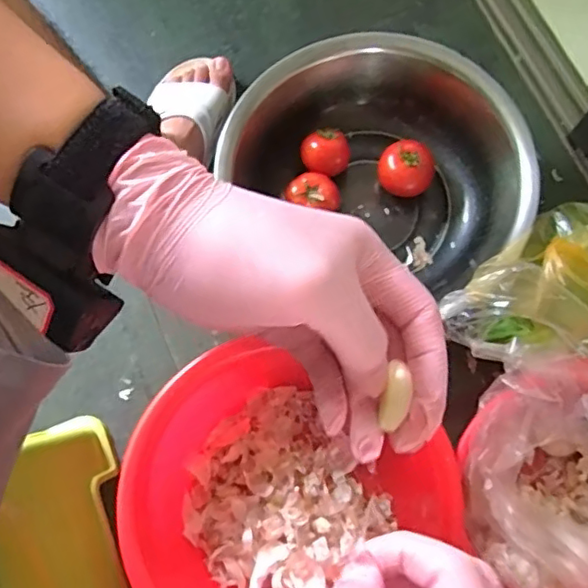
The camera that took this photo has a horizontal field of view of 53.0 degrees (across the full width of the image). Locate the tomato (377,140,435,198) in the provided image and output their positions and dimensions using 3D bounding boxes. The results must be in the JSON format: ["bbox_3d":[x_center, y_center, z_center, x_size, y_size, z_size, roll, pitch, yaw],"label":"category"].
[{"bbox_3d":[0.146,-0.160,0.776,0.070,0.056,0.065,0,77,2],"label":"tomato"}]

